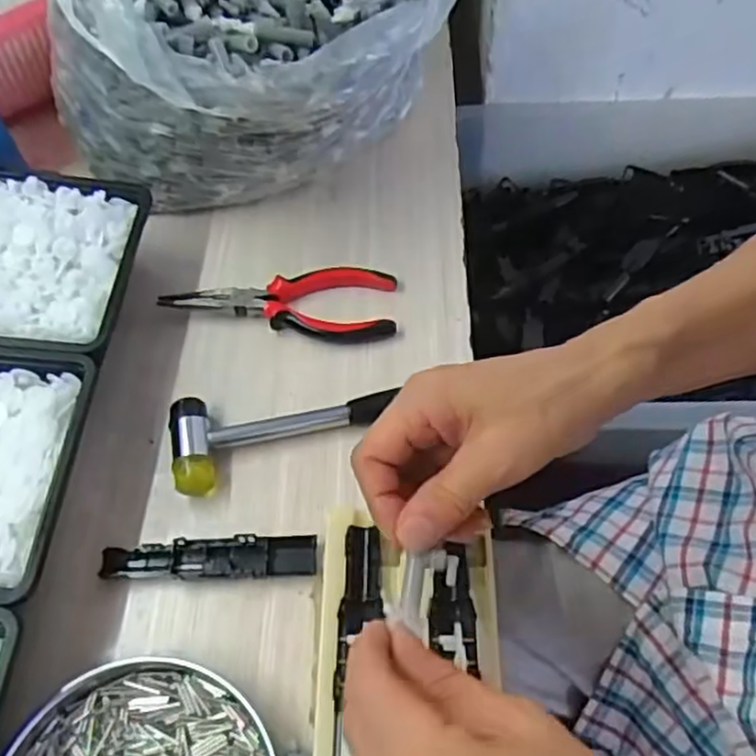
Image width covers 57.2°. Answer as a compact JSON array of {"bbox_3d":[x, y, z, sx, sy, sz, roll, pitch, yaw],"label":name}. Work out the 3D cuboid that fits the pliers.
[{"bbox_3d":[-0.068,-0.052,0.482,0.158,0.018,0.055,0,56,2],"label":"pliers"}]

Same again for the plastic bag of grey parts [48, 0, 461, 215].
[{"bbox_3d":[-0.093,-0.239,0.487,0.243,0.170,0.231,32,63,21],"label":"plastic bag of grey parts"}]

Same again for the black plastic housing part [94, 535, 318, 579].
[{"bbox_3d":[-0.094,0.102,0.388,0.117,0.010,0.022,-3,56,0],"label":"black plastic housing part"}]

